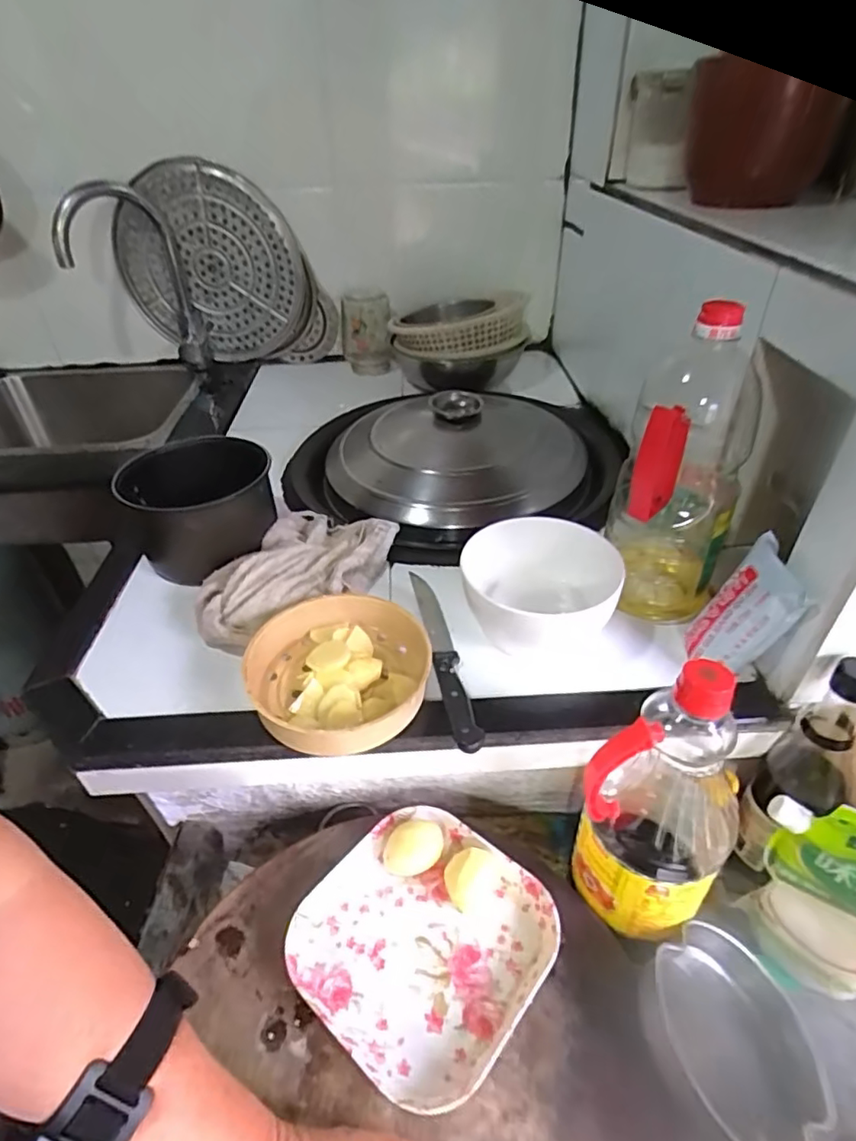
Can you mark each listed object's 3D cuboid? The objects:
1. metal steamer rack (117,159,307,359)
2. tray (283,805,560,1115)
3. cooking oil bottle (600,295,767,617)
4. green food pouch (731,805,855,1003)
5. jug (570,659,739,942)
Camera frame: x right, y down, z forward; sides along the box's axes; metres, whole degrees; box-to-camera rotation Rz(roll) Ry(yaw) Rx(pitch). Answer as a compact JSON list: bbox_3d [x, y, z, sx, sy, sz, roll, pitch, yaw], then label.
[{"bbox_3d":[-0.403,-0.563,1.089,0.337,0.329,0.026,29,40,-17],"label":"metal steamer rack"},{"bbox_3d":[-0.004,0.285,0.455,0.171,0.032,0.175,28,48,30],"label":"tray"},{"bbox_3d":[0.239,-0.092,0.545,0.104,0.282,0.099,13,40,18],"label":"cooking oil bottle"},{"bbox_3d":[0.323,0.262,0.444,0.113,0.180,0.047,20,43,25],"label":"green food pouch"},{"bbox_3d":[0.179,0.175,0.444,0.103,0.257,0.112,19,42,24],"label":"jug"}]

